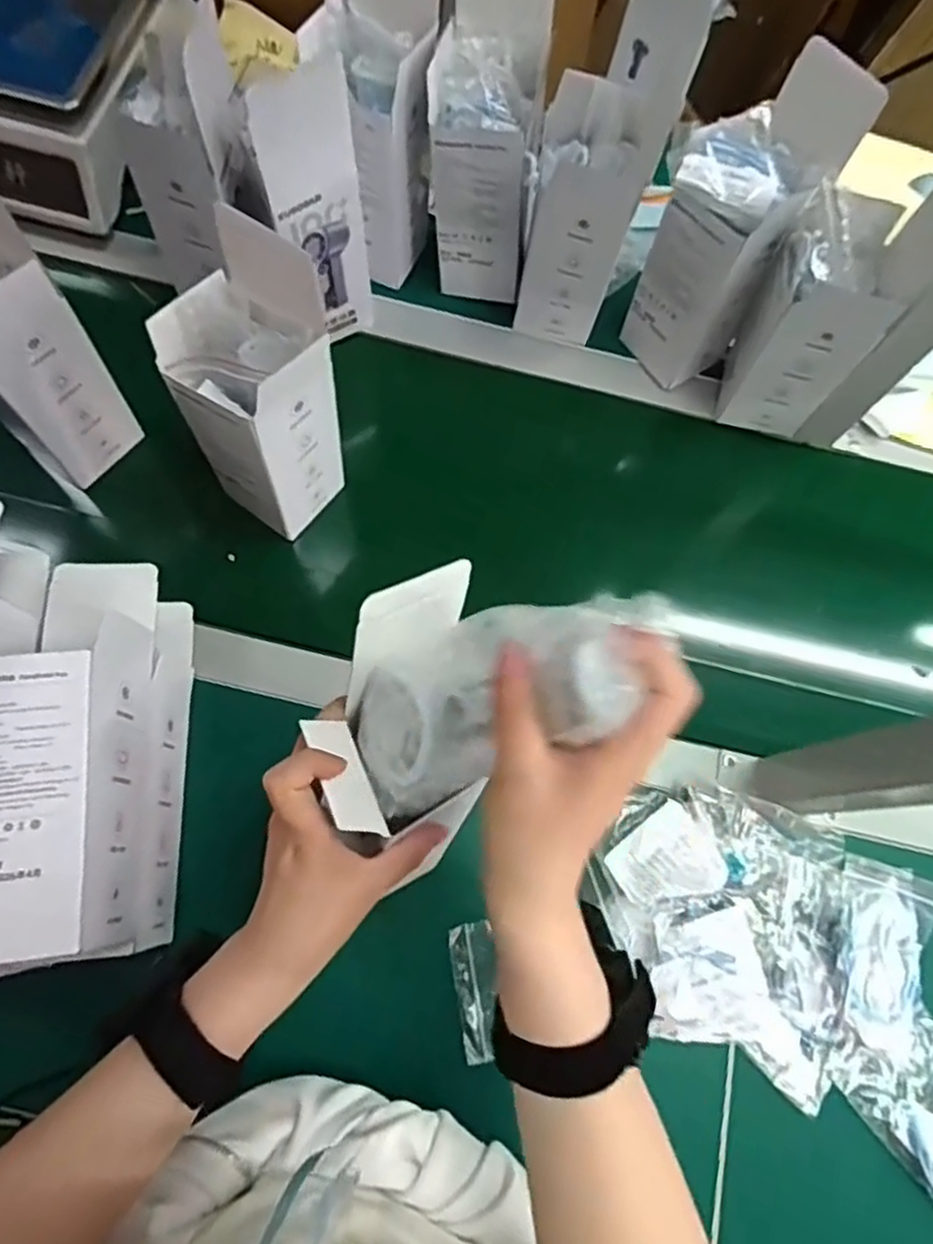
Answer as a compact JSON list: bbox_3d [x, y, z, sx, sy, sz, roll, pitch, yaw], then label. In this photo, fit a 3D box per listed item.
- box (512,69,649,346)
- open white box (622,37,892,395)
[{"bbox_3d":[0.091,-0.325,0.581,0.084,0.186,0.081,14,76,3],"label":"box"},{"bbox_3d":[0.207,-0.305,0.565,0.102,0.229,0.081,-39,79,-10],"label":"open white box"}]

